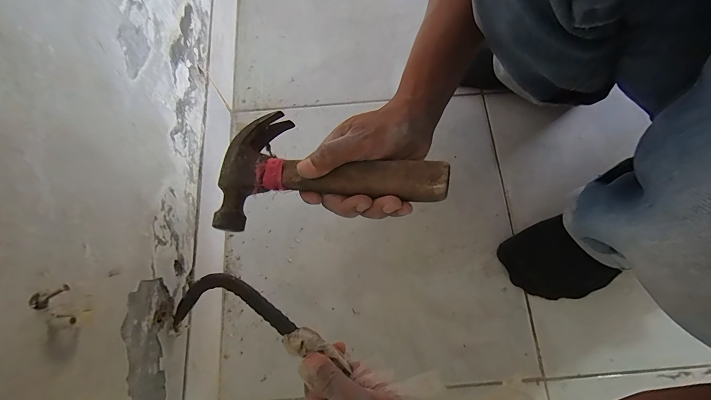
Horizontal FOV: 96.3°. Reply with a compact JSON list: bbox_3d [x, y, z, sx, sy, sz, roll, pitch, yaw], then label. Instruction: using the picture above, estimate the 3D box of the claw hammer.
[{"bbox_3d":[-0.027,-0.023,0.286,0.208,0.027,0.115,5,73,20],"label":"claw hammer"}]

